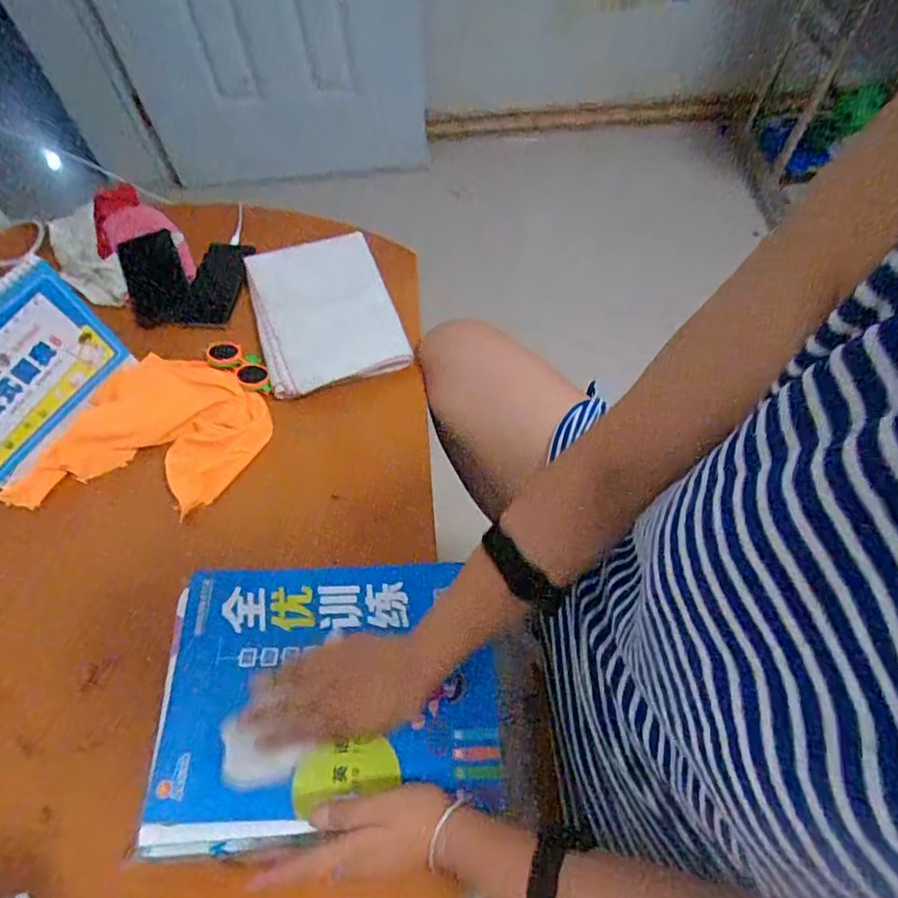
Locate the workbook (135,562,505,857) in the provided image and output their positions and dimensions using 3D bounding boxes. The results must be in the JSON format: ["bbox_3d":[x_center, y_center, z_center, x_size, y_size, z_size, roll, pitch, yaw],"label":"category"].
[{"bbox_3d":[-0.105,0.212,0.497,0.289,0.019,0.226,-4,61,-1],"label":"workbook"}]

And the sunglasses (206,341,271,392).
[{"bbox_3d":[-0.270,-0.108,0.719,0.110,0.017,0.044,35,67,19],"label":"sunglasses"}]

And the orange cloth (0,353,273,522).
[{"bbox_3d":[-0.351,-0.004,0.672,0.215,0.029,0.238,22,63,13],"label":"orange cloth"}]

